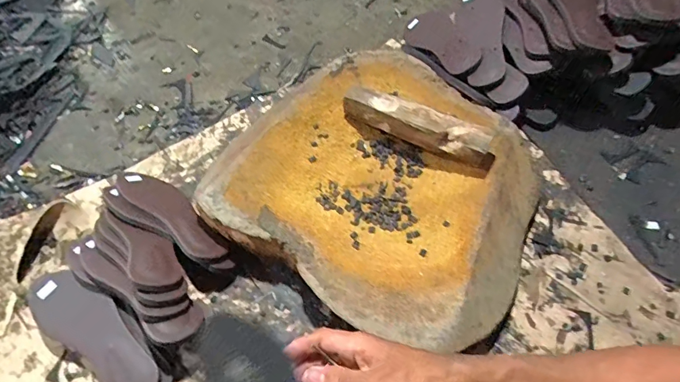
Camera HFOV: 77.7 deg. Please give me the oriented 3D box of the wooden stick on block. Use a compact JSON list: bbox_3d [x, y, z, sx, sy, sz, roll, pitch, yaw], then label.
[{"bbox_3d":[0.124,-0.102,0.676,0.250,0.066,0.059,25,63,16],"label":"wooden stick on block"}]

